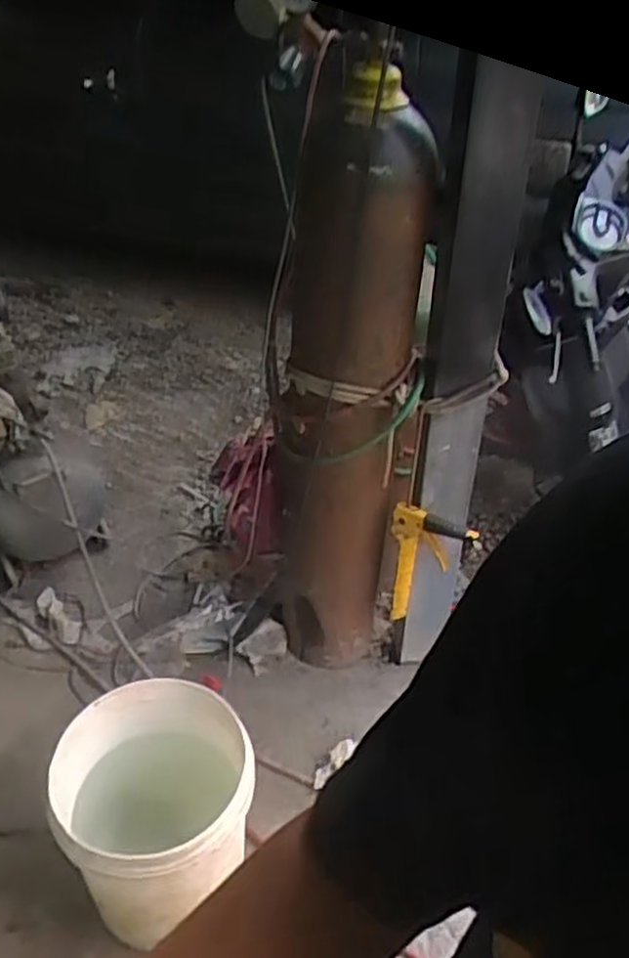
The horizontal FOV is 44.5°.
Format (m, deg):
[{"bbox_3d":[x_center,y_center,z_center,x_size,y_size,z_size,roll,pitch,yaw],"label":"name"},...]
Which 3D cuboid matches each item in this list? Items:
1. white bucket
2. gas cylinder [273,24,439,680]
[{"bbox_3d":[-0.260,0.568,1.280,0.300,0.352,0.290,2,38,-1],"label":"white bucket"},{"bbox_3d":[0.065,-0.107,1.469,0.237,1.191,0.217,6,38,4],"label":"gas cylinder"}]

